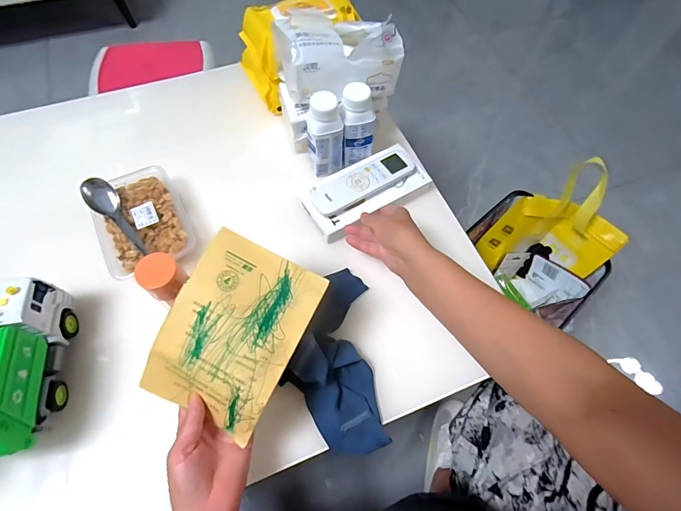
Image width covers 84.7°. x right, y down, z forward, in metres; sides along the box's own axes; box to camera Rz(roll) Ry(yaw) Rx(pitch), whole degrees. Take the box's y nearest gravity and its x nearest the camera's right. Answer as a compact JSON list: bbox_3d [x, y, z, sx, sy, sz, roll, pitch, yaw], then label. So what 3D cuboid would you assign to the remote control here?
[{"bbox_3d":[0.036,-0.114,0.566,0.169,0.022,0.060,-25,66,-14],"label":"remote control"}]

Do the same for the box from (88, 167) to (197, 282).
[{"bbox_3d":[-0.284,-0.046,0.545,0.116,0.047,0.168,-26,67,-15],"label":"box"}]

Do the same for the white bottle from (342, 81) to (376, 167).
[{"bbox_3d":[0.026,-0.191,0.562,0.050,0.127,0.038,-2,63,-4],"label":"white bottle"}]

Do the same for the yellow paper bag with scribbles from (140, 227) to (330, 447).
[{"bbox_3d":[-0.107,0.076,0.378,0.125,0.025,0.174,26,79,3],"label":"yellow paper bag with scribbles"}]

